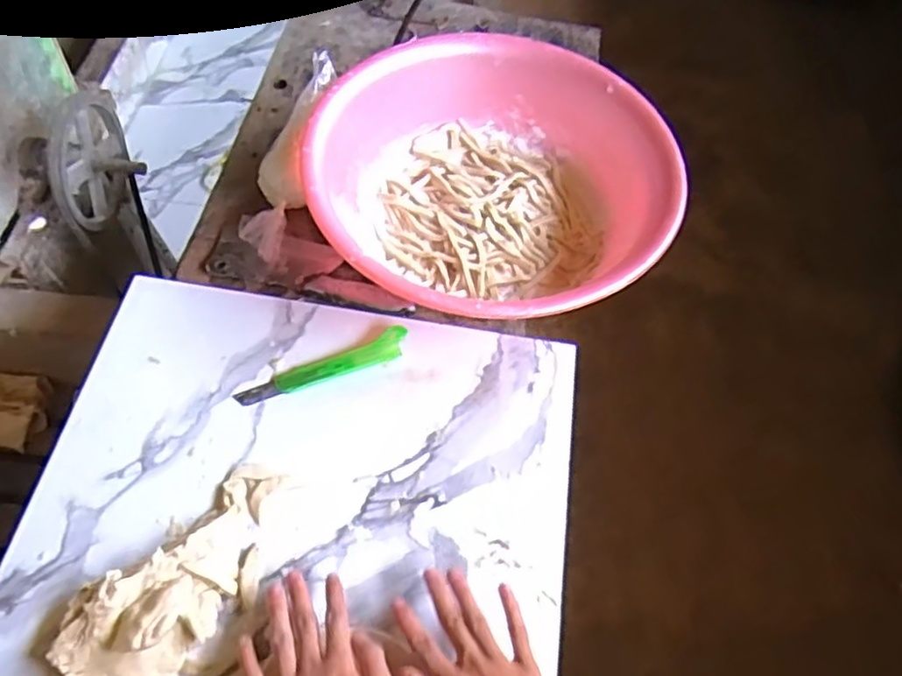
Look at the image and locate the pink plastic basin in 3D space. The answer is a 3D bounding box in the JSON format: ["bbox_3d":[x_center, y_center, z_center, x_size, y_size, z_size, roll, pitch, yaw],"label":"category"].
[{"bbox_3d":[0.046,-0.172,0.796,0.394,0.119,0.407,2,58,-3],"label":"pink plastic basin"}]

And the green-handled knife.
[{"bbox_3d":[-0.133,0.028,0.712,0.180,0.016,0.033,-16,61,-14],"label":"green-handled knife"}]

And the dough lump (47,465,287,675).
[{"bbox_3d":[-0.226,0.205,0.584,0.105,0.043,0.225,40,64,19],"label":"dough lump"}]

